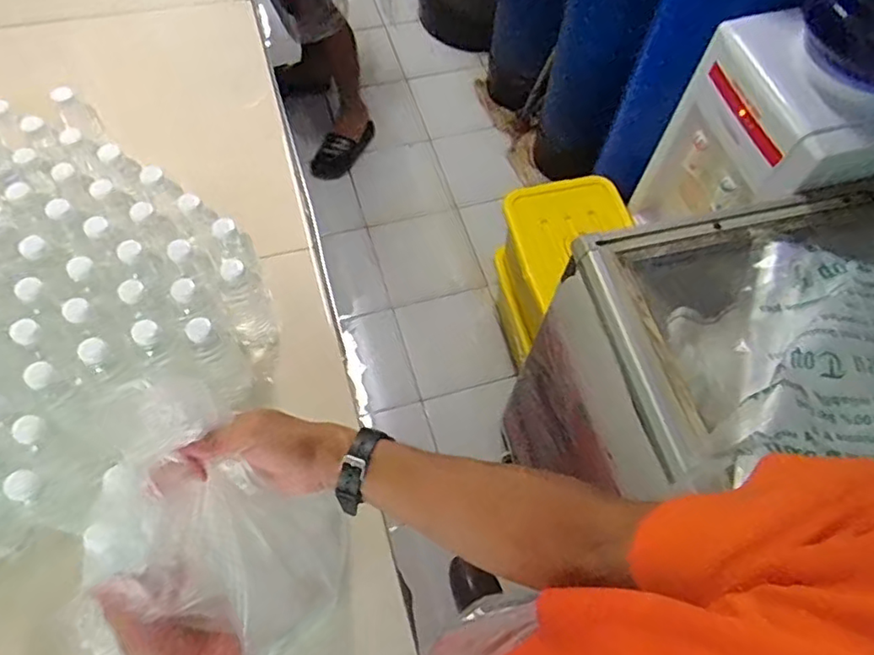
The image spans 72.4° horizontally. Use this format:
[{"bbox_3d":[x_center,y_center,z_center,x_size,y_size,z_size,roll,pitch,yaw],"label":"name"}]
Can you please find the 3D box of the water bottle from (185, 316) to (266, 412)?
[{"bbox_3d":[-0.272,0.039,0.747,0.053,0.171,0.064,-29,69,-16],"label":"water bottle"}]

